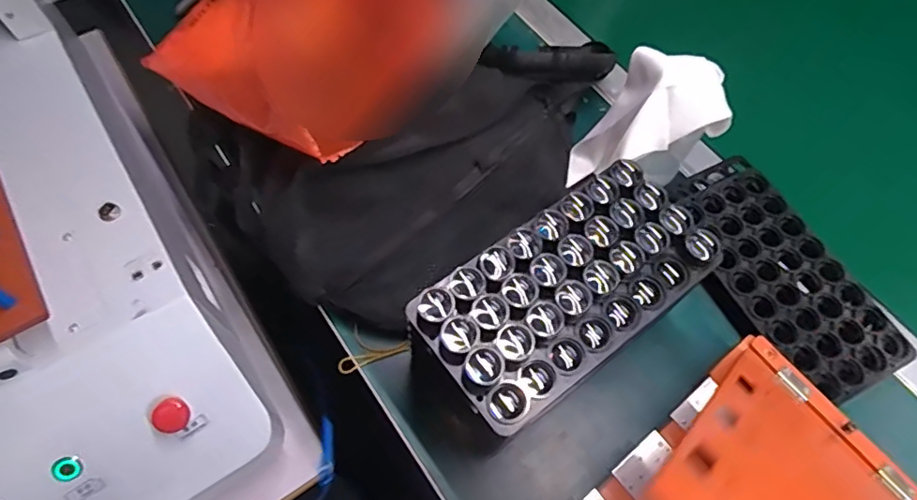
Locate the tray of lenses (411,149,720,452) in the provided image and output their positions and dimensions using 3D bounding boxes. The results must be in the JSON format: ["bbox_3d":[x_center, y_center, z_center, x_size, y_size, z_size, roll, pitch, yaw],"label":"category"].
[{"bbox_3d":[0.066,0.029,0.362,0.207,0.028,0.097,-33,68,-16],"label":"tray of lenses"}]

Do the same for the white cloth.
[{"bbox_3d":[0.163,-0.104,0.478,0.111,0.107,0.095,19,64,8],"label":"white cloth"}]

